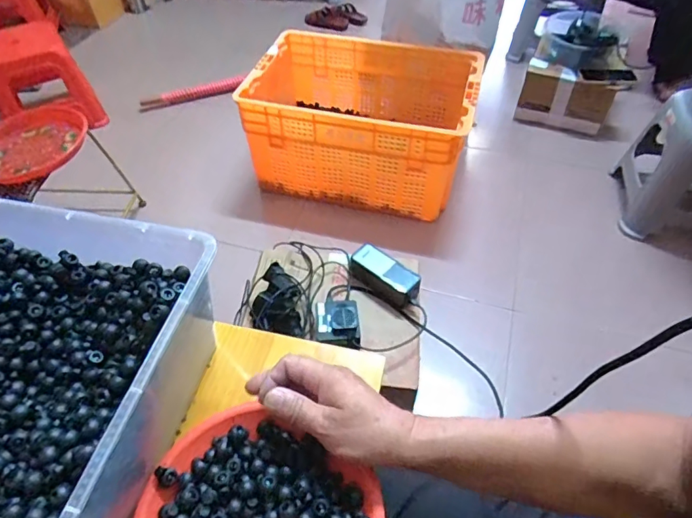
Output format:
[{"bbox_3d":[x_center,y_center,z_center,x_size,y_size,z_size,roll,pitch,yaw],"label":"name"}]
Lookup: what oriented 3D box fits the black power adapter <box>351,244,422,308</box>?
[{"bbox_3d":[0.069,0.028,0.879,0.136,0.047,0.059,28,56,23],"label":"black power adapter"}]

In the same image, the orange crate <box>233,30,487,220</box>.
[{"bbox_3d":[0.040,-0.393,1.363,0.605,0.284,0.398,11,51,10],"label":"orange crate"}]

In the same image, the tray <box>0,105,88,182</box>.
[{"bbox_3d":[-0.674,-0.252,1.017,0.243,0.035,0.239,-1,50,1],"label":"tray"}]

